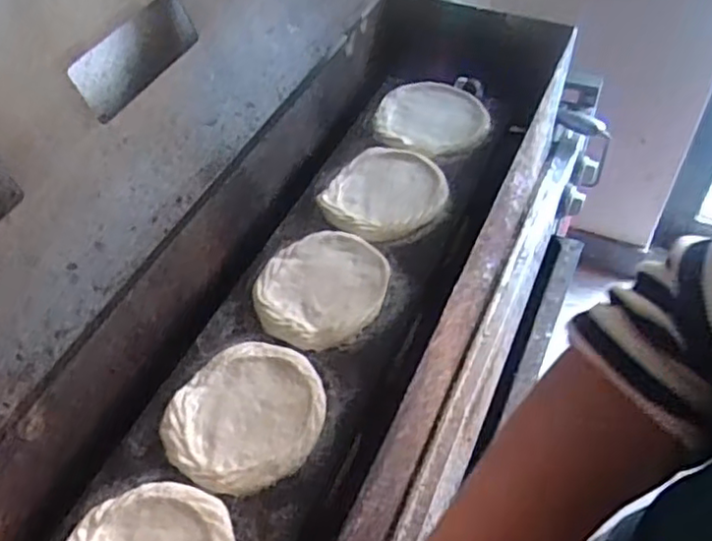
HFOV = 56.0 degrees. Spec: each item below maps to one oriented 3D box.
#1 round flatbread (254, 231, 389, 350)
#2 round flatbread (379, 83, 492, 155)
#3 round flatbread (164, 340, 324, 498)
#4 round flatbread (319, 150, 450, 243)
[{"bbox_3d":[-0.036,0.016,0.693,0.128,0.015,0.141,8,50,7],"label":"round flatbread"},{"bbox_3d":[0.099,-0.197,0.867,0.141,0.021,0.126,10,50,9],"label":"round flatbread"},{"bbox_3d":[-0.096,0.129,0.604,0.131,0.011,0.141,0,49,0],"label":"round flatbread"},{"bbox_3d":[0.036,-0.091,0.783,0.151,0.014,0.130,-31,56,-23],"label":"round flatbread"}]

